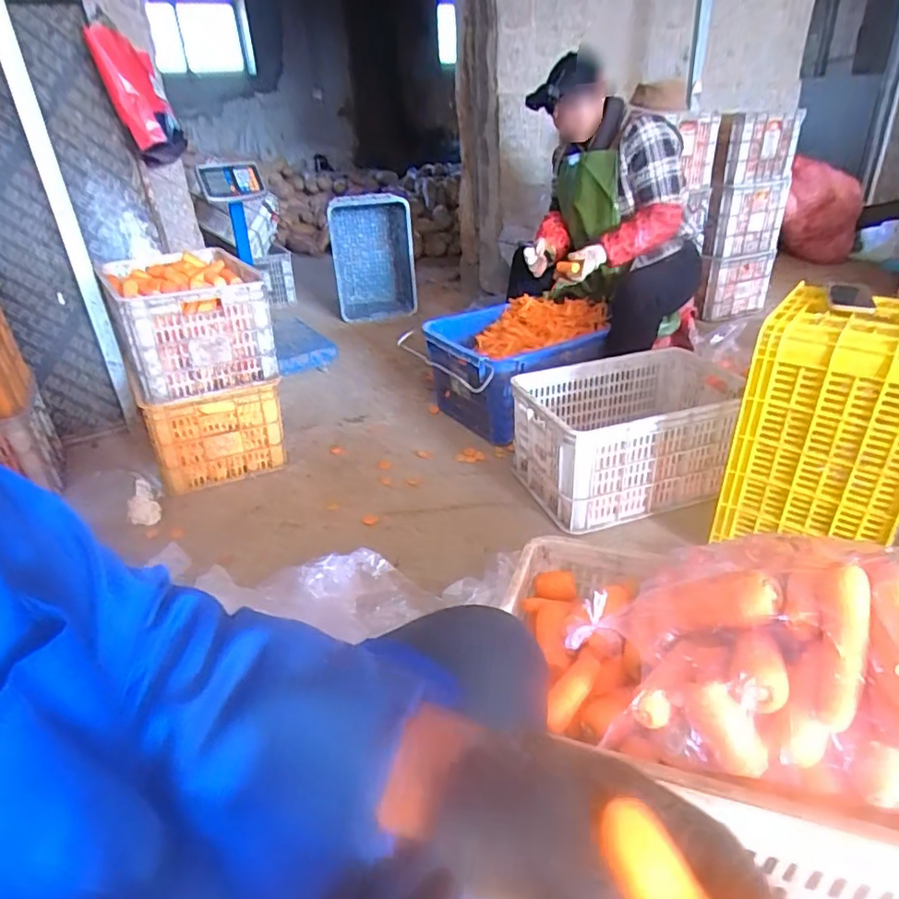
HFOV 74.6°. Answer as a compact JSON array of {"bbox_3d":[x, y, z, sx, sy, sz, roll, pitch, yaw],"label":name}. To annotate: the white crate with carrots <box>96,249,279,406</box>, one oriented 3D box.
[{"bbox_3d":[-0.754,-0.383,1.684,0.339,0.247,0.640,-19,33,-25],"label":"white crate with carrots"}]

